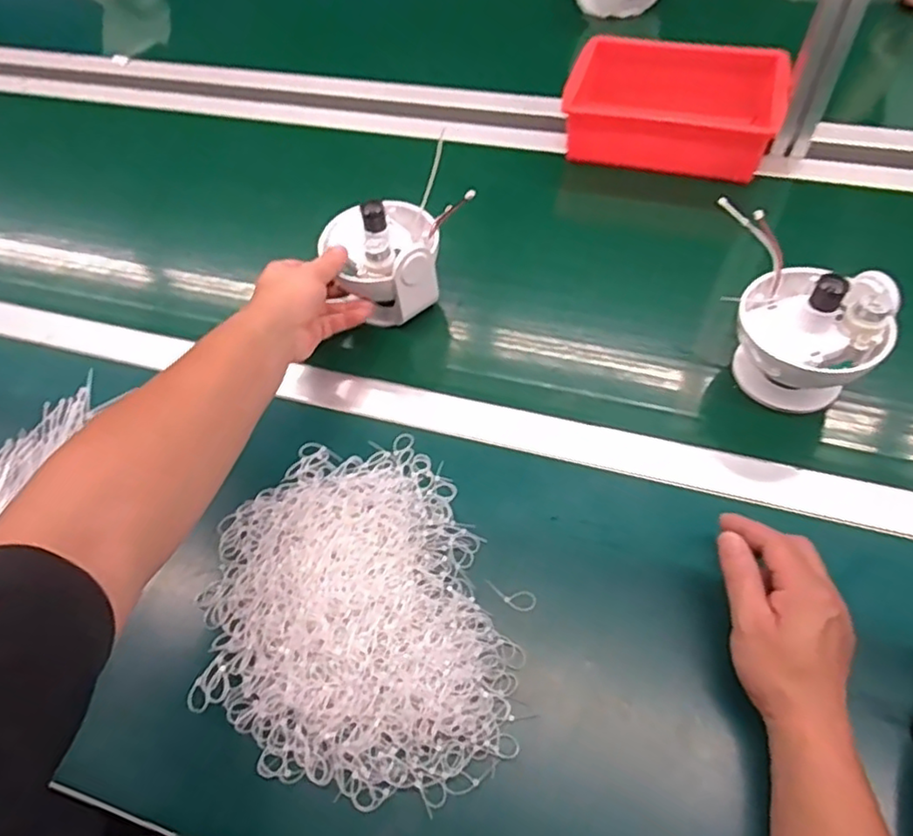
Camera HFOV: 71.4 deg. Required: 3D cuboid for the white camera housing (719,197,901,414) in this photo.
[{"bbox_3d":[0.301,-0.096,0.571,0.110,0.114,0.174,-4,57,1],"label":"white camera housing"}]

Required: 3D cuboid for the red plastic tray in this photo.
[{"bbox_3d":[0.264,-0.381,0.784,0.246,0.074,0.169,12,60,14],"label":"red plastic tray"}]

